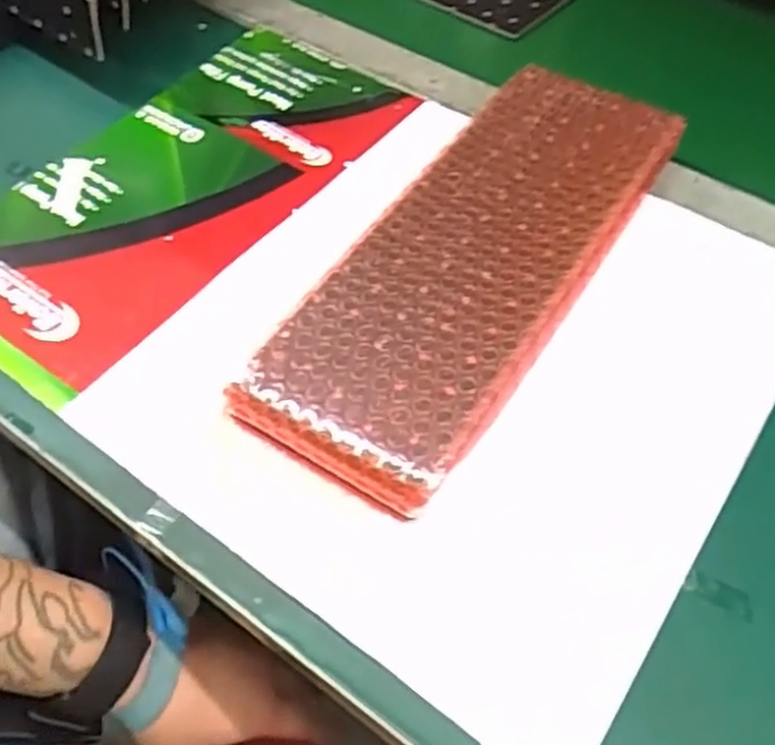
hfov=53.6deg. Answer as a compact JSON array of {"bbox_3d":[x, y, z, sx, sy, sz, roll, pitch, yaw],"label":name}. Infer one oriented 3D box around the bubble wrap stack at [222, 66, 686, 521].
[{"bbox_3d":[0.048,-0.060,0.383,0.100,0.028,0.283,28,57,17],"label":"bubble wrap stack"}]

